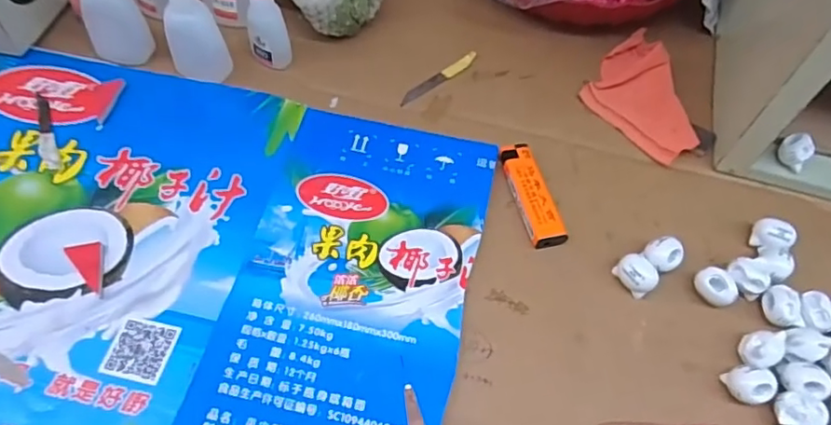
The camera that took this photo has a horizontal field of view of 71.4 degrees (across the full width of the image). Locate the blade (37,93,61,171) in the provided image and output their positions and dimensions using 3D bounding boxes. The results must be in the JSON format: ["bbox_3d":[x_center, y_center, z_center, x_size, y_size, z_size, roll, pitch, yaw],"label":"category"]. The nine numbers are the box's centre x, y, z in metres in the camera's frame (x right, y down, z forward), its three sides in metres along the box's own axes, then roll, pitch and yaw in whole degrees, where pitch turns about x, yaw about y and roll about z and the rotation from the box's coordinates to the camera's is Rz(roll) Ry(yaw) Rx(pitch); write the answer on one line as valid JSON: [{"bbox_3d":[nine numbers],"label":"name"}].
[{"bbox_3d":[-0.266,-0.059,0.414,0.011,0.004,0.074,-21,63,-16],"label":"blade"}]

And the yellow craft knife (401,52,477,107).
[{"bbox_3d":[0.020,-0.110,0.472,0.083,0.004,0.011,-35,67,-22],"label":"yellow craft knife"}]

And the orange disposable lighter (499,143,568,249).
[{"bbox_3d":[0.082,-0.013,0.407,0.023,0.012,0.081,-12,61,-11],"label":"orange disposable lighter"}]

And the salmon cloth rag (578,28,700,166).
[{"bbox_3d":[0.172,-0.098,0.458,0.067,0.026,0.128,-4,59,-6],"label":"salmon cloth rag"}]

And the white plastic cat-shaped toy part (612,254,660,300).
[{"bbox_3d":[0.145,0.040,0.377,0.022,0.019,0.026,-26,64,-18],"label":"white plastic cat-shaped toy part"}]

